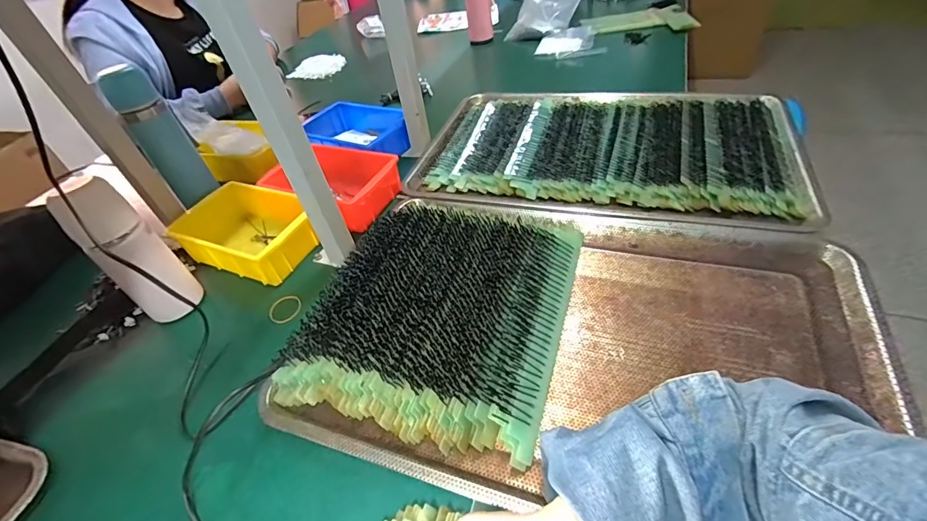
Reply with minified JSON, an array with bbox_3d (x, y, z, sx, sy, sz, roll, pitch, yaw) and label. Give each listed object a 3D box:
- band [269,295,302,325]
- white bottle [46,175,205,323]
[{"bbox_3d":[-0.237,0.066,0.572,0.041,0.007,0.043,0,51,0],"label":"band"},{"bbox_3d":[-0.403,-0.004,0.530,0.060,0.190,0.070,26,56,30],"label":"white bottle"}]

